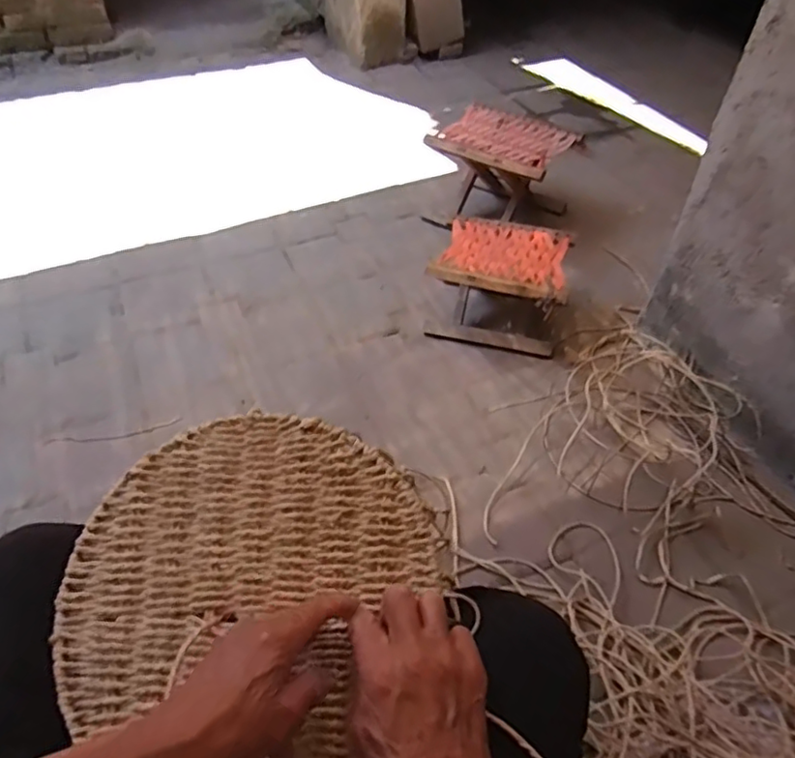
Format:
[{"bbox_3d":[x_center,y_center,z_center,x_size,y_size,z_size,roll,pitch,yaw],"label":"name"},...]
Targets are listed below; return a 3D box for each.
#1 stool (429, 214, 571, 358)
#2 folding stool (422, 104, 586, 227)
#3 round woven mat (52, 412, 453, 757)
[{"bbox_3d":[0.235,-0.209,1.383,0.278,0.188,0.237,17,50,14],"label":"stool"},{"bbox_3d":[0.274,-0.538,1.647,0.320,0.239,0.295,25,52,20],"label":"folding stool"},{"bbox_3d":[-0.116,0.157,0.458,0.258,0.007,0.271,-2,67,4],"label":"round woven mat"}]

